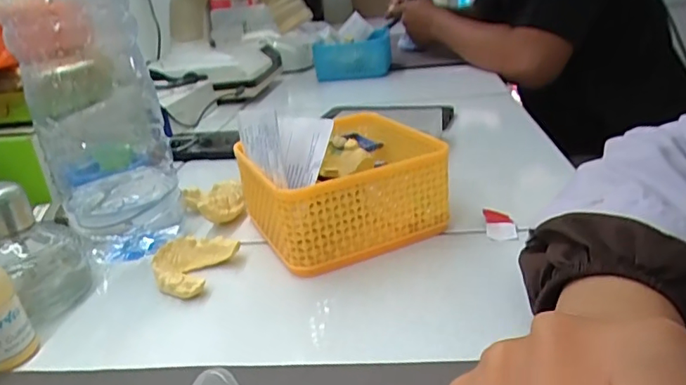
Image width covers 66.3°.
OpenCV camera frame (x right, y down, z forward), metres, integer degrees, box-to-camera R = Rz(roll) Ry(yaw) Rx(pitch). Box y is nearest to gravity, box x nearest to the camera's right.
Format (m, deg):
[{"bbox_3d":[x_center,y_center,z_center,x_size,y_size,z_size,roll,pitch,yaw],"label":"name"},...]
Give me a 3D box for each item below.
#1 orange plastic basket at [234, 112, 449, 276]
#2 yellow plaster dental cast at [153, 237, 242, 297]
[{"bbox_3d":[-0.001,-0.009,0.400,0.145,0.072,0.121,-16,25,-19],"label":"orange plastic basket"},{"bbox_3d":[-0.106,0.050,0.360,0.048,0.022,0.054,4,26,24],"label":"yellow plaster dental cast"}]

